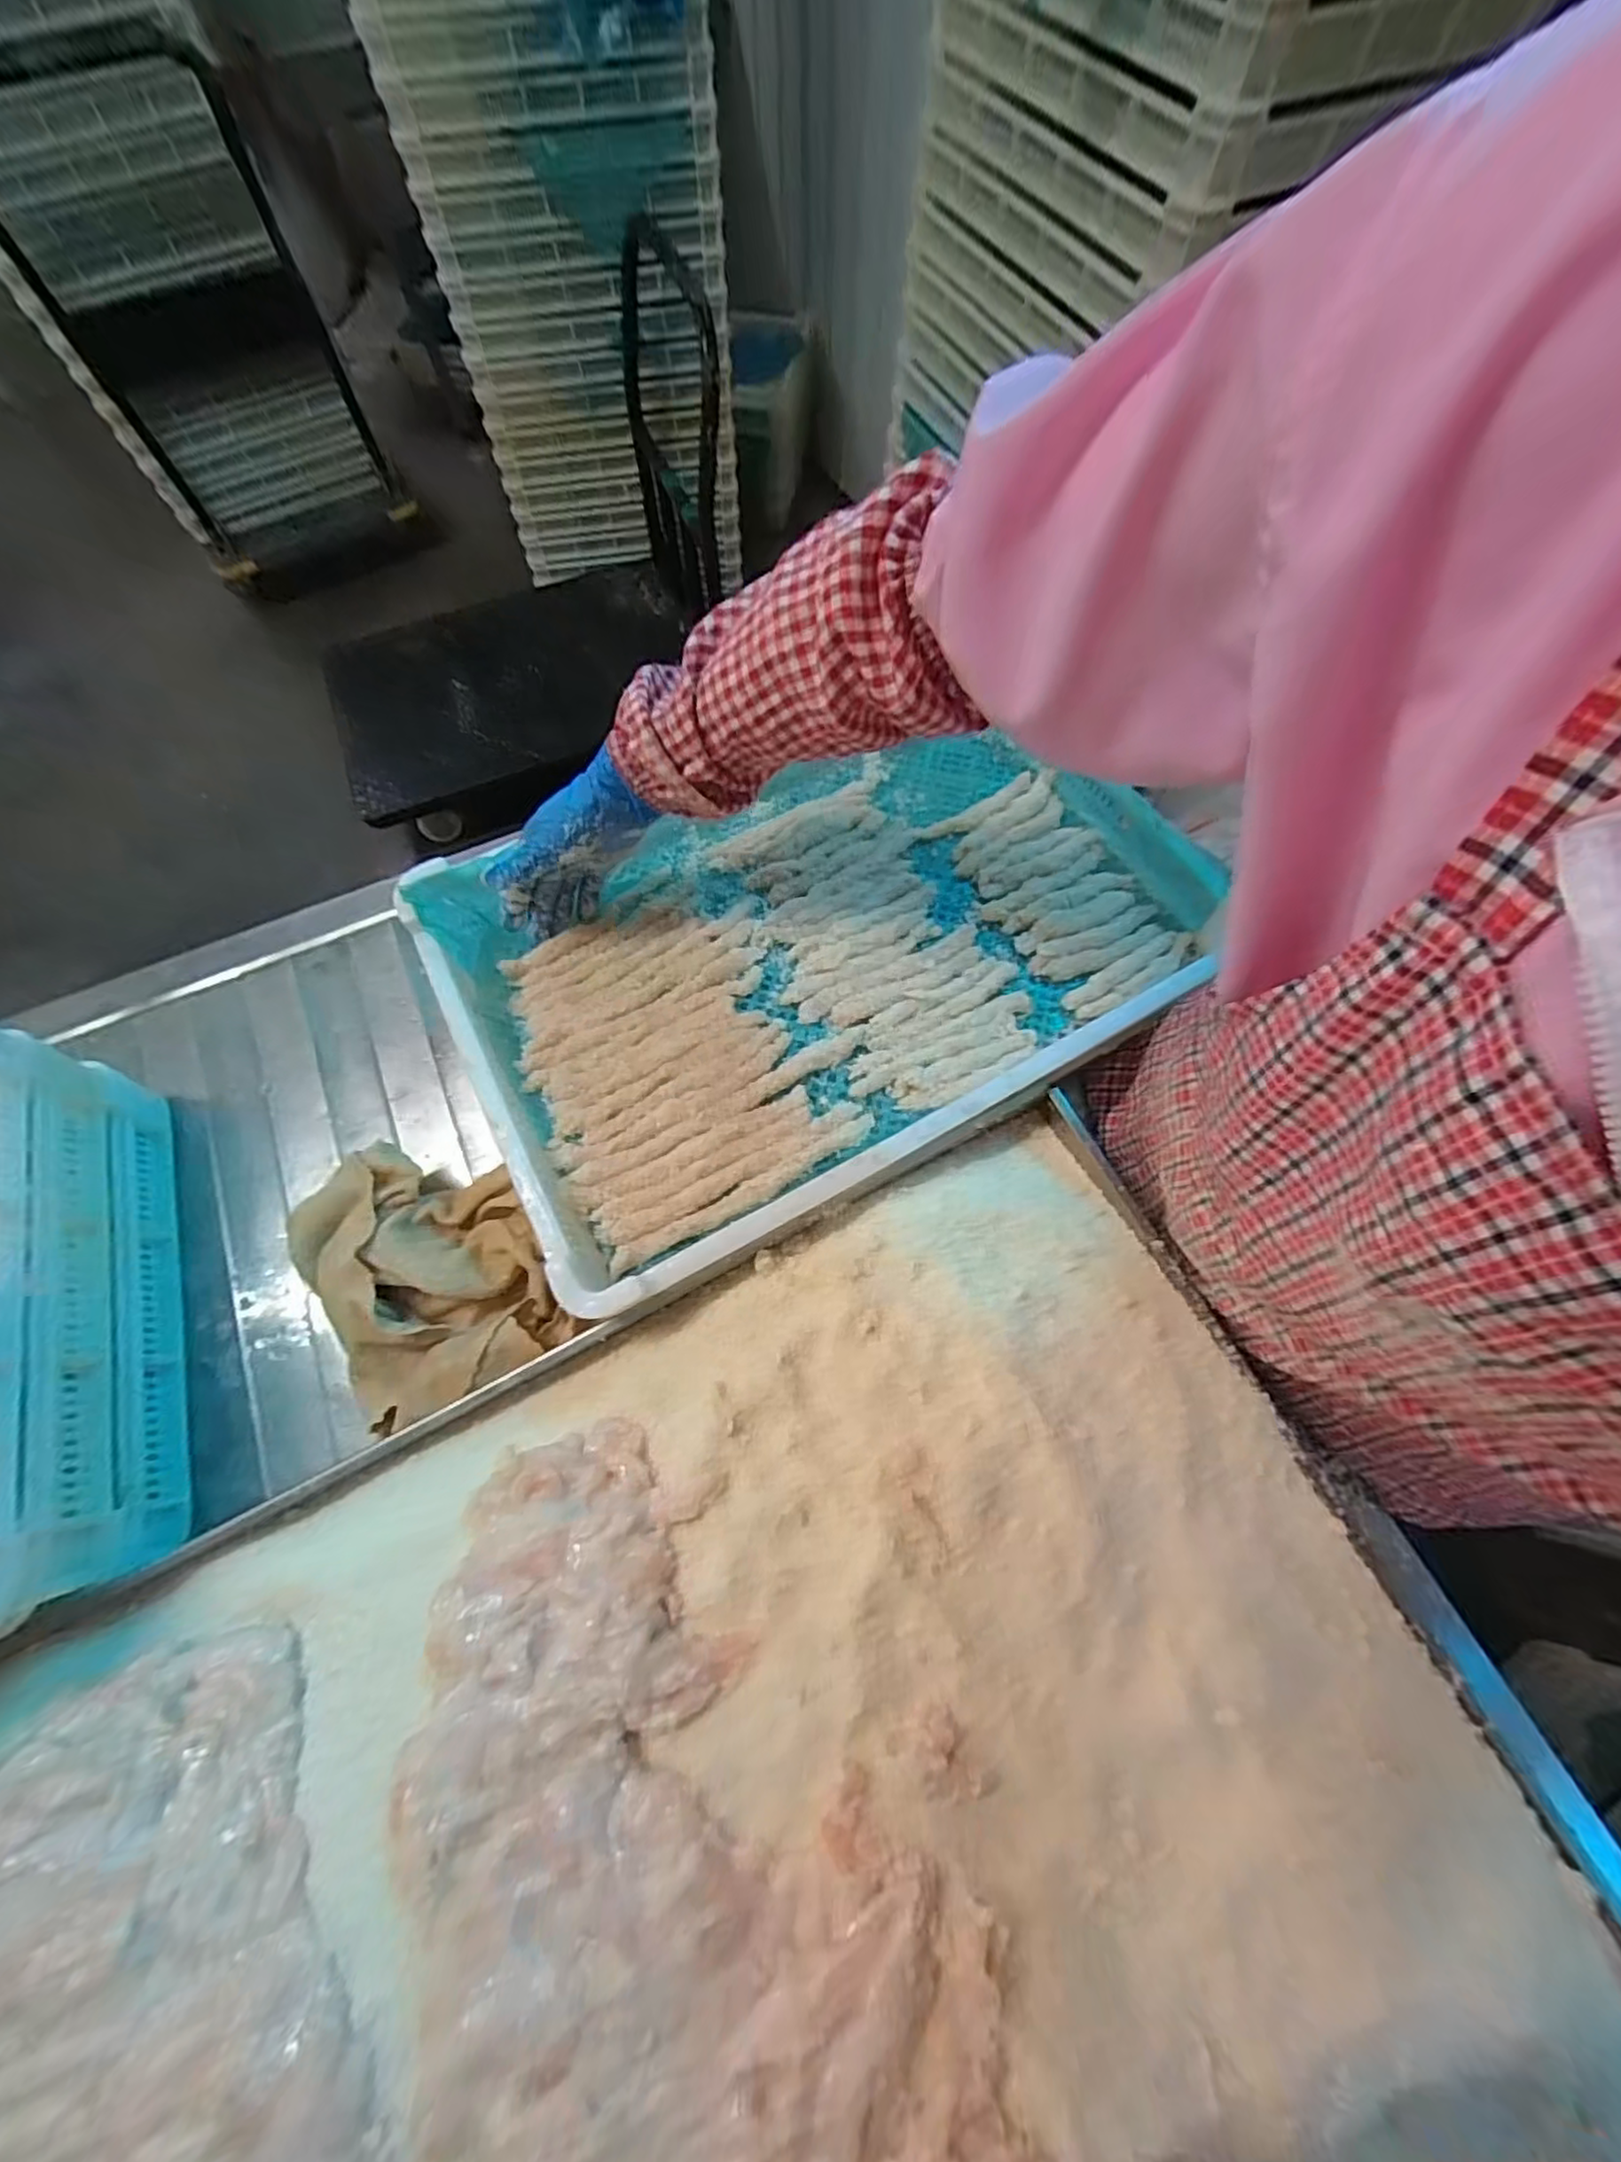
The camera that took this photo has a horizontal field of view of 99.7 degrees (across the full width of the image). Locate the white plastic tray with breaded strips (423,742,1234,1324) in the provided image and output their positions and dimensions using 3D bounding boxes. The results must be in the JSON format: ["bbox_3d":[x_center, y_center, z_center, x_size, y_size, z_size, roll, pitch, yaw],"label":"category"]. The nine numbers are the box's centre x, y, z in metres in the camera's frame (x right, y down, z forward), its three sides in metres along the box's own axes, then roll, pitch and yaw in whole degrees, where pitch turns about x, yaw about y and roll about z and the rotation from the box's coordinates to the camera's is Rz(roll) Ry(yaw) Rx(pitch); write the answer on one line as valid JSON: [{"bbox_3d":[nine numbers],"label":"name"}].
[{"bbox_3d":[0.024,-0.129,0.578,0.619,0.051,0.414,-26,68,-11],"label":"white plastic tray with breaded strips"}]

